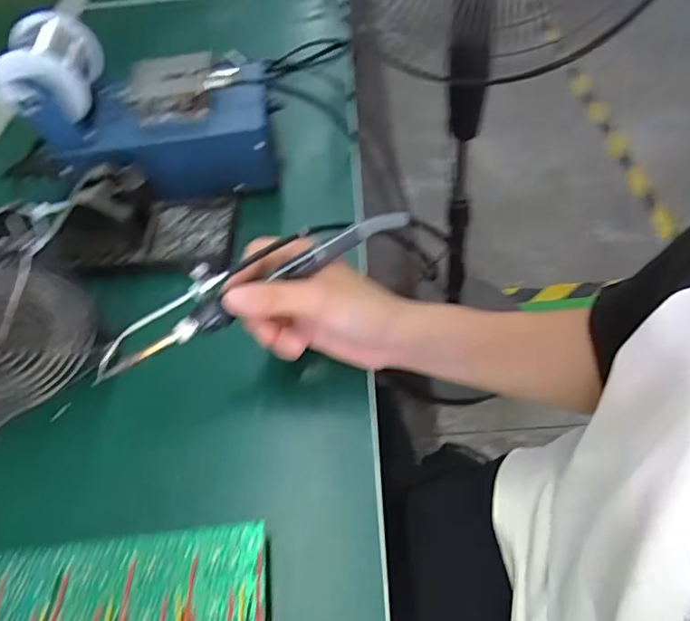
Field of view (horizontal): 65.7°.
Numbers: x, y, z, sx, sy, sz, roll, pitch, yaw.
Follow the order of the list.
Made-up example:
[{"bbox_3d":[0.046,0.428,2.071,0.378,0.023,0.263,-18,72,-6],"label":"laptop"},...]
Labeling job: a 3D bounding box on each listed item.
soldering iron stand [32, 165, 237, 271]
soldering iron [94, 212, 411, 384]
[{"bbox_3d":[-0.161,-0.079,0.430,0.132,0.065,0.077,-6,51,1],"label":"soldering iron stand"},{"bbox_3d":[-0.058,-0.017,0.330,0.210,0.034,0.024,-25,53,-6],"label":"soldering iron"}]

